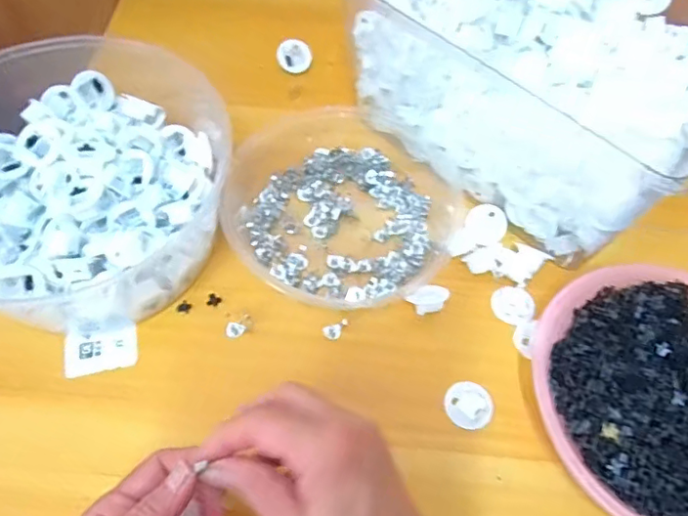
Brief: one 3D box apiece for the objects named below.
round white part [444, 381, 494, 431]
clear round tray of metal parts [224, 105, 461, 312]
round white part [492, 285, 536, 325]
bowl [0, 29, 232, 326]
[{"bbox_3d":[0.089,0.105,0.396,0.033,0.017,0.032,0,60,-1],"label":"round white part"},{"bbox_3d":[0.003,-0.051,0.461,0.182,0.037,0.182,1,61,-2],"label":"clear round tray of metal parts"},{"bbox_3d":[0.132,0.036,0.437,0.032,0.004,0.028,37,92,19],"label":"round white part"},{"bbox_3d":[-0.198,-0.061,0.424,0.201,0.101,0.229,20,62,10],"label":"bowl"}]

